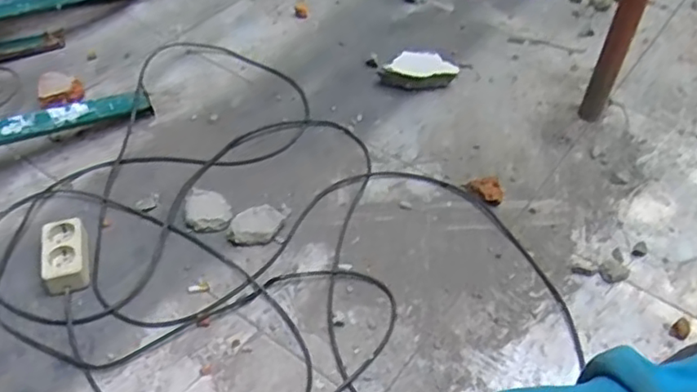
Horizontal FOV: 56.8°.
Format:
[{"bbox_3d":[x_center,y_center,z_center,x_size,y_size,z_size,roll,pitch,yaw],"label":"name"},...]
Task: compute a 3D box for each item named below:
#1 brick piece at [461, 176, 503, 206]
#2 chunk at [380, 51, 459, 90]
[{"bbox_3d":[0.224,-0.010,1.055,0.062,0.033,0.036,36,55,27],"label":"brick piece"},{"bbox_3d":[0.135,-0.245,1.258,0.151,0.053,0.072,-1,47,-4],"label":"chunk"}]

